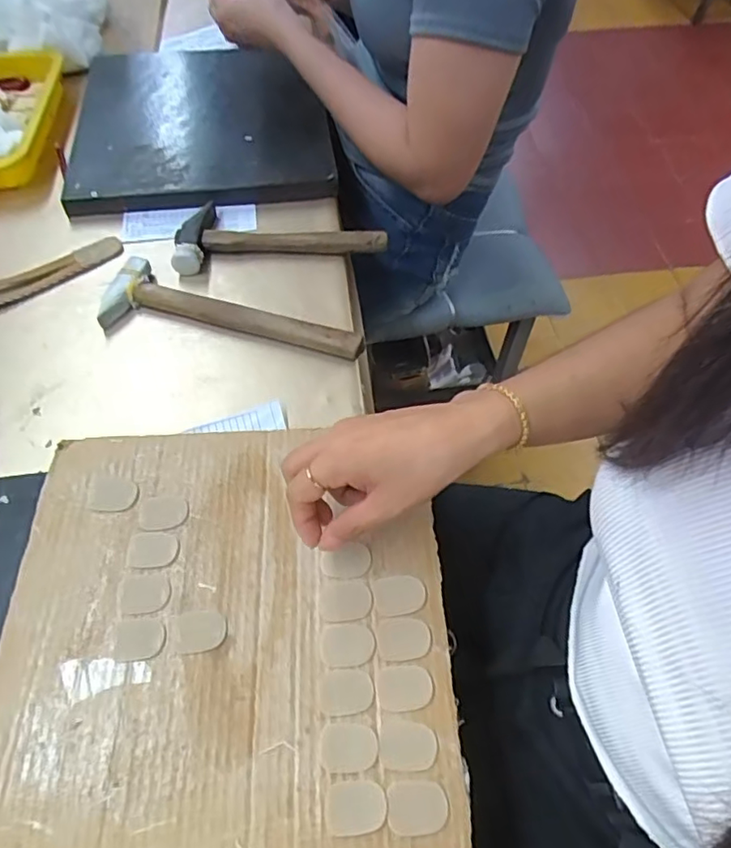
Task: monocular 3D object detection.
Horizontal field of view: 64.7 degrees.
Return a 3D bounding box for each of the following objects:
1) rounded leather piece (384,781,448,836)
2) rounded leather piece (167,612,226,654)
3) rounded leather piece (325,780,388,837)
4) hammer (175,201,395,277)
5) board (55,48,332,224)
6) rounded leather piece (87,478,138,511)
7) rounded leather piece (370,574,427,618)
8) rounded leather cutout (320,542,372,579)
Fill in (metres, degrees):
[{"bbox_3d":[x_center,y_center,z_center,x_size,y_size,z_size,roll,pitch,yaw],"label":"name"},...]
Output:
[{"bbox_3d":[0.030,0.217,0.328,0.034,0.004,0.025,-4,57,-3],"label":"rounded leather piece"},{"bbox_3d":[-0.110,0.135,0.377,0.036,0.004,0.025,-10,58,-7],"label":"rounded leather piece"},{"bbox_3d":[-0.006,0.218,0.328,0.034,0.004,0.025,-6,58,-5],"label":"rounded leather piece"},{"bbox_3d":[-0.091,-0.205,0.615,0.219,0.030,0.092,-7,58,-5],"label":"hammer"},{"bbox_3d":[-0.206,-0.381,0.715,0.295,0.037,0.320,-9,58,-7],"label":"board"},{"bbox_3d":[-0.187,0.052,0.428,0.034,0.006,0.026,-5,57,-4],"label":"rounded leather piece"},{"bbox_3d":[0.023,0.115,0.393,0.036,0.004,0.026,-9,58,-7],"label":"rounded leather piece"},{"bbox_3d":[-0.014,0.096,0.402,0.034,0.004,0.023,-11,58,-8],"label":"rounded leather cutout"}]

